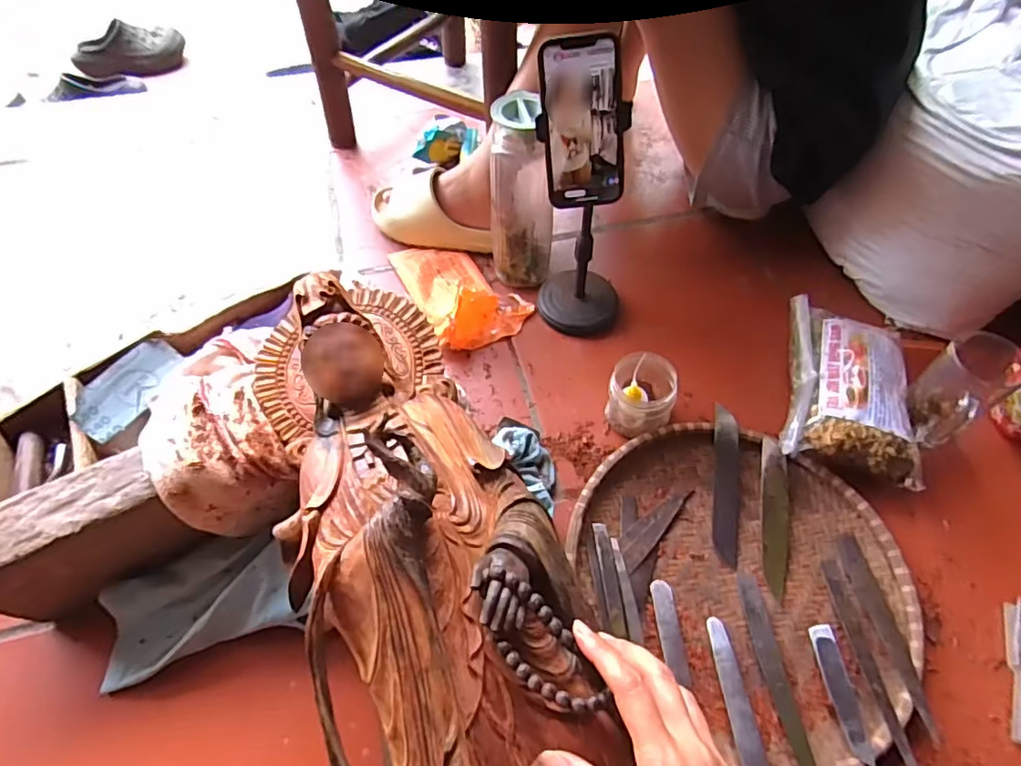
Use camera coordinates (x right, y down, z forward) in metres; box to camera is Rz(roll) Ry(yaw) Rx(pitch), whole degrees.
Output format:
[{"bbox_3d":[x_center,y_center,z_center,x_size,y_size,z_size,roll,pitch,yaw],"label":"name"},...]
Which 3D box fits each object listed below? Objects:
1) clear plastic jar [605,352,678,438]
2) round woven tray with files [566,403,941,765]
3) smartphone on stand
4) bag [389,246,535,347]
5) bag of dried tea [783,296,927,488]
[{"bbox_3d":[0.152,0.011,0.651,0.071,0.084,0.073,0,54,0],"label":"clear plastic jar"},{"bbox_3d":[0.241,0.187,0.570,0.333,0.036,0.296,39,63,24],"label":"round woven tray with files"},{"bbox_3d":[0.088,-0.198,0.655,0.117,0.332,0.092,1,54,1],"label":"smartphone on stand"},{"bbox_3d":[-0.071,-0.149,0.782,0.139,0.065,0.214,-24,58,-16],"label":"bag"},{"bbox_3d":[0.402,0.004,0.668,0.144,0.065,0.233,15,58,9],"label":"bag of dried tea"}]

